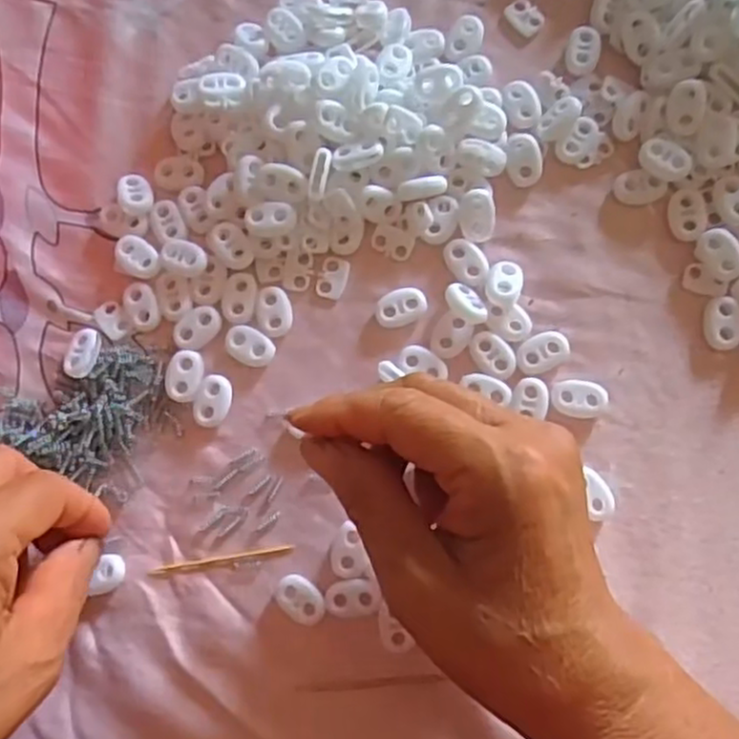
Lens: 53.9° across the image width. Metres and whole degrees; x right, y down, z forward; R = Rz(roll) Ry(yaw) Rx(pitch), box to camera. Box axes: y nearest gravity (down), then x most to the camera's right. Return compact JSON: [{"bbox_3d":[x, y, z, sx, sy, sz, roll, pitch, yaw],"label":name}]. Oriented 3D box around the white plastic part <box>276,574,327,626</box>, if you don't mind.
[{"bbox_3d":[-0.028,0.094,0.298,0.022,0.005,0.016,35,85,8],"label":"white plastic part"}]

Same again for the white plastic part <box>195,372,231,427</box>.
[{"bbox_3d":[-0.067,0.014,0.314,0.013,0.005,0.022,18,83,6],"label":"white plastic part"}]

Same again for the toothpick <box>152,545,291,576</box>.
[{"bbox_3d":[-0.062,0.080,0.305,0.060,0.004,0.004,-11,81,2],"label":"toothpick"}]

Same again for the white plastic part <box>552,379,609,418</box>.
[{"bbox_3d":[0.088,0.012,0.303,0.023,0.005,0.015,4,82,5],"label":"white plastic part"}]

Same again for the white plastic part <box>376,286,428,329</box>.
[{"bbox_3d":[0.014,-0.027,0.314,0.022,0.005,0.016,-15,81,2],"label":"white plastic part"}]

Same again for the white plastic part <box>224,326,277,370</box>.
[{"bbox_3d":[-0.052,-0.010,0.315,0.021,0.004,0.015,27,84,7],"label":"white plastic part"}]

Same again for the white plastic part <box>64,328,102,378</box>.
[{"bbox_3d":[-0.125,-0.007,0.319,0.014,0.006,0.022,14,83,6],"label":"white plastic part"}]

